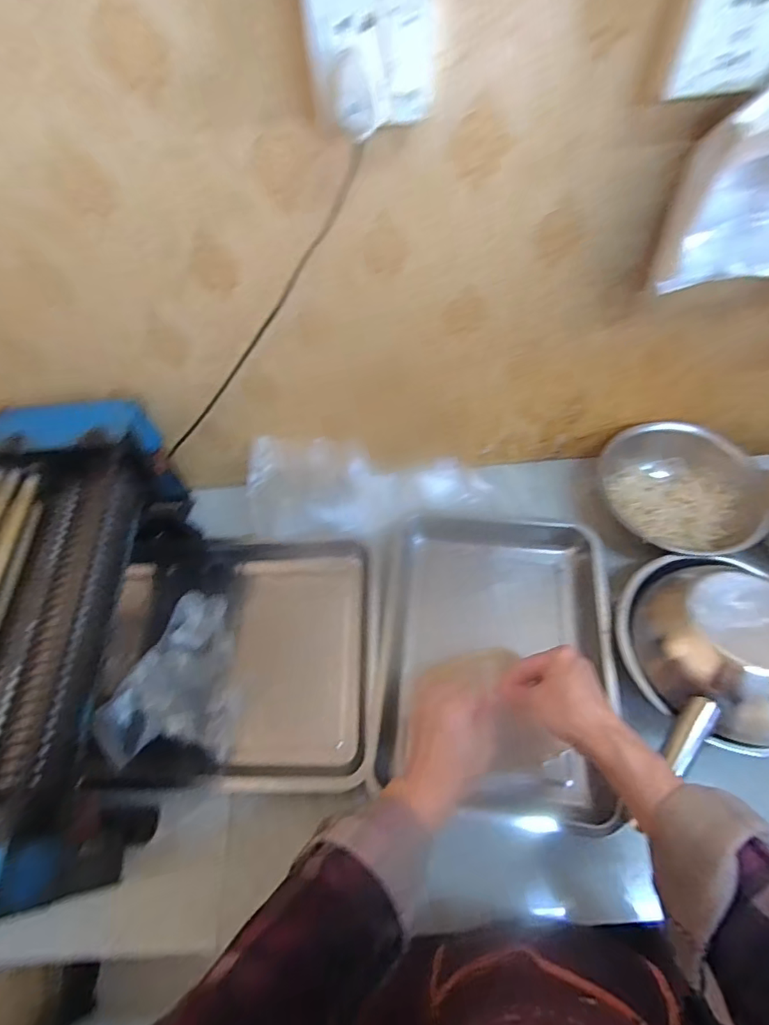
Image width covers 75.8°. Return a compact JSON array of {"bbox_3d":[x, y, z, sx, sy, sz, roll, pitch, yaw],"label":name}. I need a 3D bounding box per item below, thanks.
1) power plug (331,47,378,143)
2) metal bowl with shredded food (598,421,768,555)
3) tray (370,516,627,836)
[{"bbox_3d":[-0.023,-0.311,0.369,0.033,0.049,0.021,-6,58,0],"label":"power plug"},{"bbox_3d":[0.427,-0.028,0.728,0.198,0.106,0.209,-2,58,3],"label":"metal bowl with shredded food"},{"bbox_3d":[0.141,0.176,0.669,0.295,0.070,0.391,4,59,7],"label":"tray"}]

